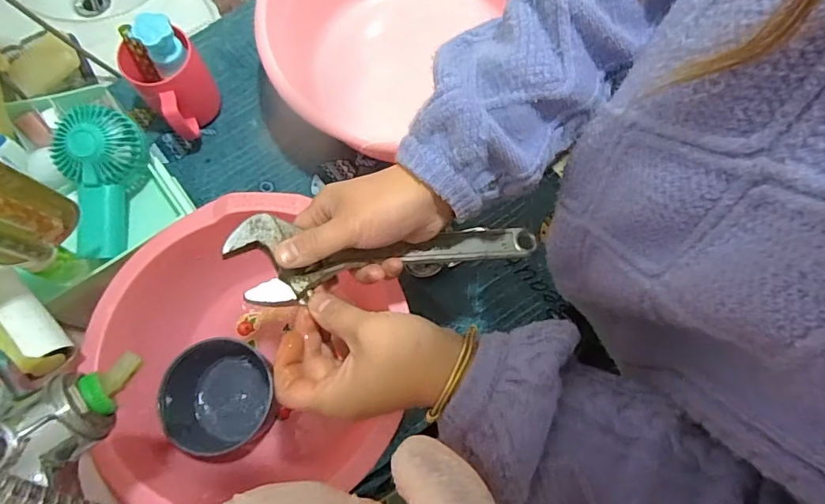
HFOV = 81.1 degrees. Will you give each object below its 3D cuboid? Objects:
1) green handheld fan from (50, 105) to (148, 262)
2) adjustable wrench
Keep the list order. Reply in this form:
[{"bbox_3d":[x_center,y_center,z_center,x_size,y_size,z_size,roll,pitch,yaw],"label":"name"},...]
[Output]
[{"bbox_3d":[-0.293,-0.064,0.460,0.061,0.062,0.134,1,95,1],"label":"green handheld fan"},{"bbox_3d":[-0.011,-0.003,0.359,0.234,0.009,0.063,-6,73,-22],"label":"adjustable wrench"}]

